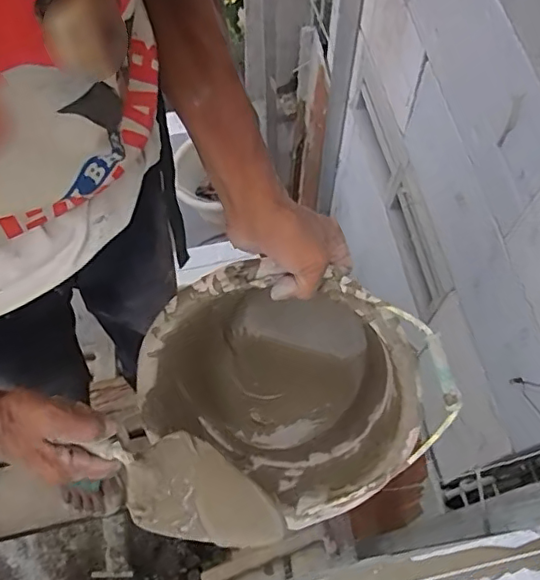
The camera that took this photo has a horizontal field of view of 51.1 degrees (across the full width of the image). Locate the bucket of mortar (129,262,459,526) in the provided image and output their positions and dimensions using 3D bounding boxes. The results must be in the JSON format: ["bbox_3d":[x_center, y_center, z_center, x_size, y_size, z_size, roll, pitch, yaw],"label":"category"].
[{"bbox_3d":[0.026,0.086,0.671,0.289,0.230,0.309,4,107,11],"label":"bucket of mortar"}]

